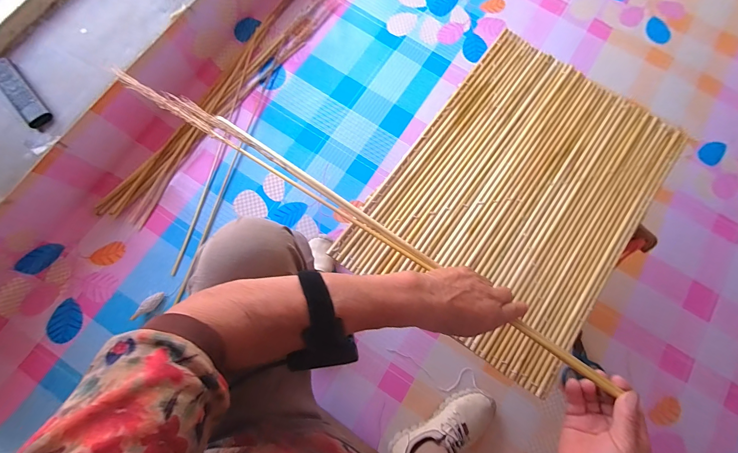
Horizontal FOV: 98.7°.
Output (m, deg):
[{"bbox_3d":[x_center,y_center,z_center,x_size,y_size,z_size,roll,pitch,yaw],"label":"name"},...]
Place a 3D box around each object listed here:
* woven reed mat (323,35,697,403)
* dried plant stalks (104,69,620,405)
[{"bbox_3d":[0.232,-0.048,0.493,0.351,0.013,0.473,37,82,6],"label":"woven reed mat"},{"bbox_3d":[-0.048,-0.031,0.416,0.747,0.022,0.034,33,81,11],"label":"dried plant stalks"}]

